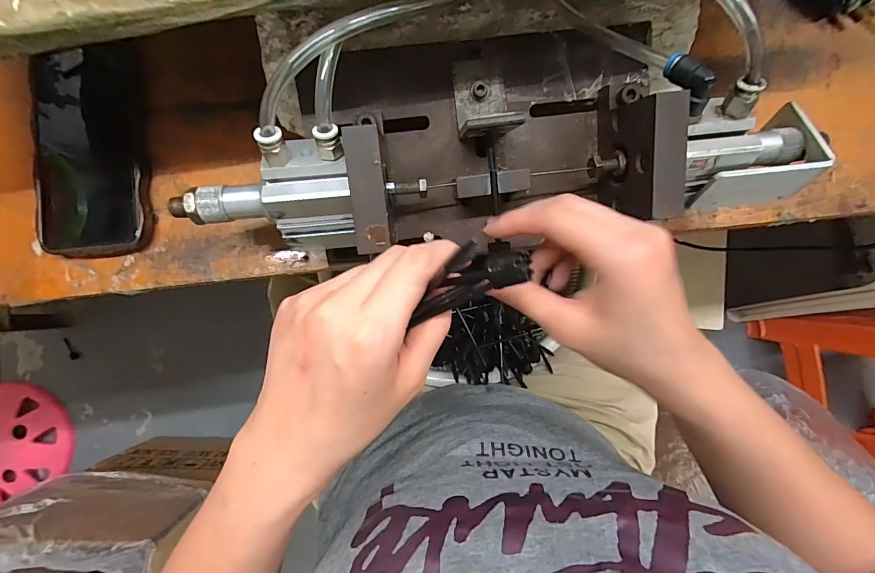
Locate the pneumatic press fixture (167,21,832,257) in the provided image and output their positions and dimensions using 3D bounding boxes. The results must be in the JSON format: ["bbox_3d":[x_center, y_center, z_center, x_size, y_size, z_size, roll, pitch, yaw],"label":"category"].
[{"bbox_3d":[0.038,-0.101,0.262,0.427,0.098,0.142,-6,86,-2],"label":"pneumatic press fixture"}]

